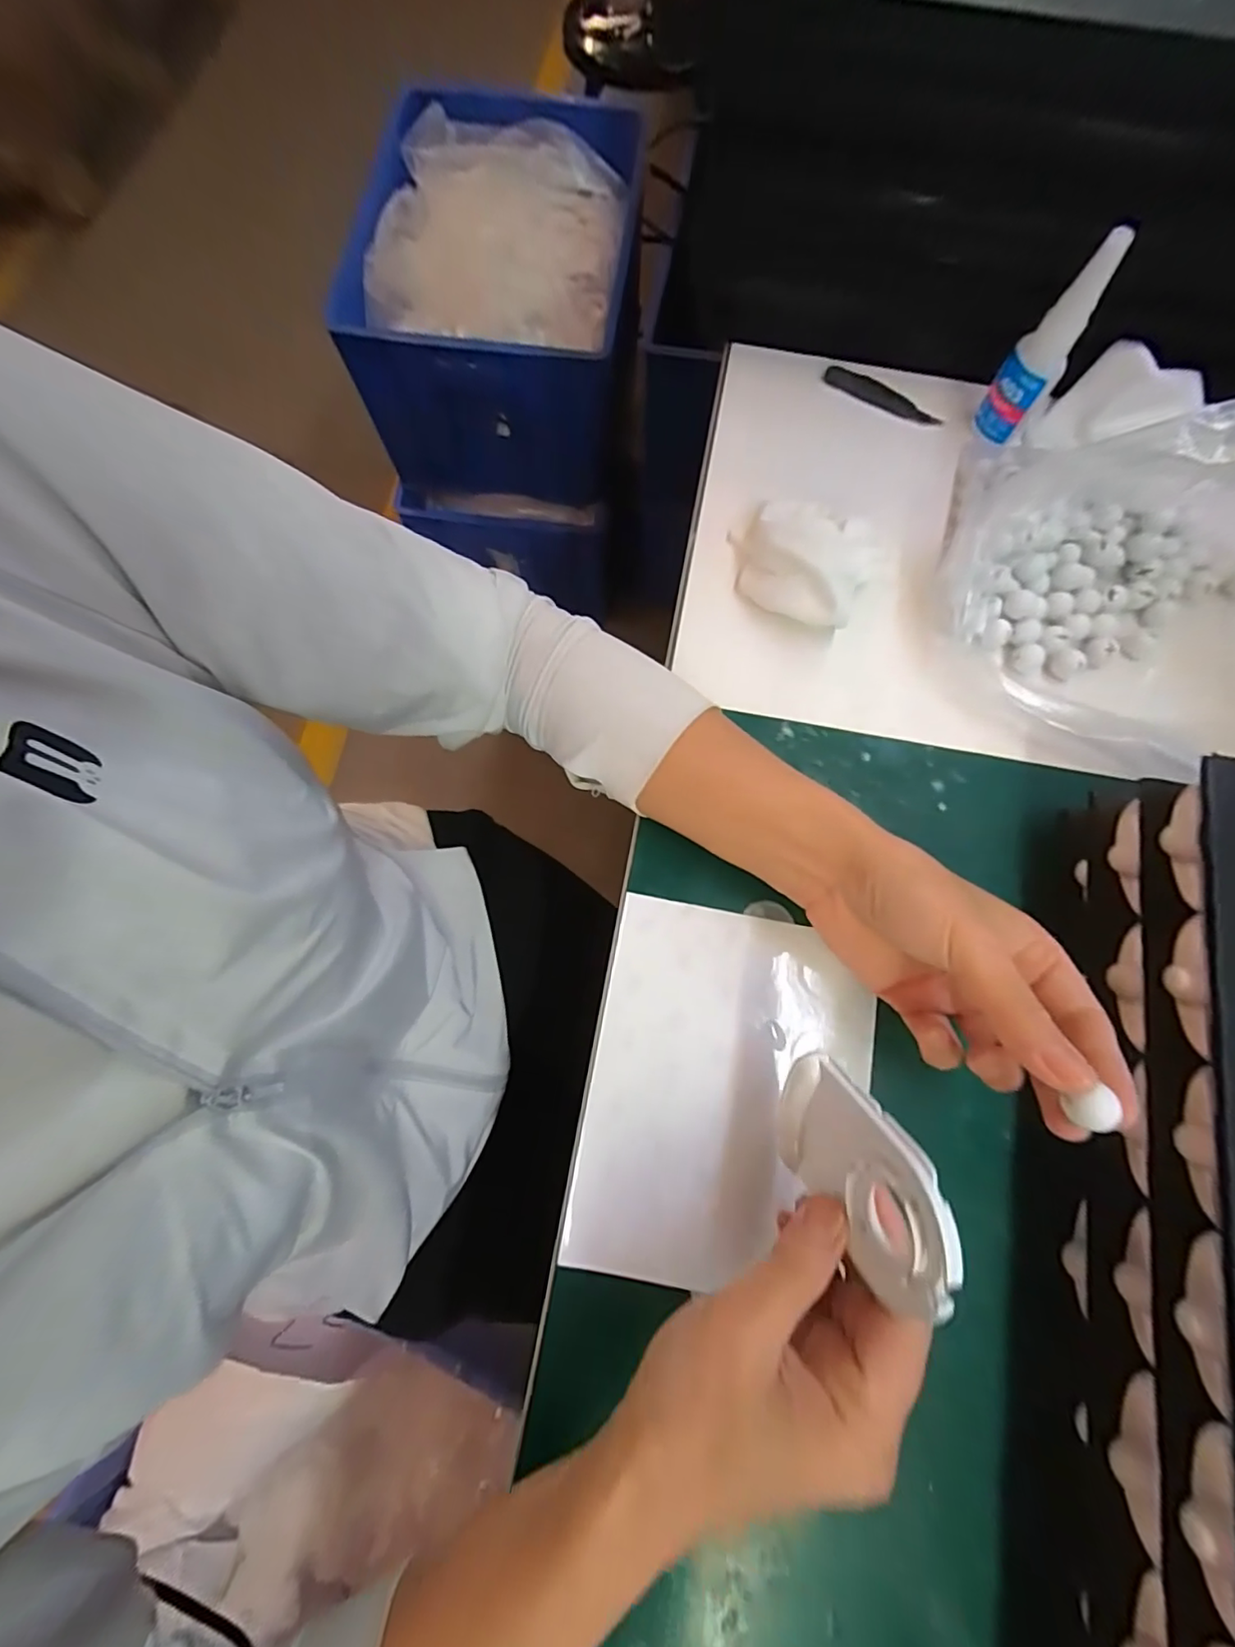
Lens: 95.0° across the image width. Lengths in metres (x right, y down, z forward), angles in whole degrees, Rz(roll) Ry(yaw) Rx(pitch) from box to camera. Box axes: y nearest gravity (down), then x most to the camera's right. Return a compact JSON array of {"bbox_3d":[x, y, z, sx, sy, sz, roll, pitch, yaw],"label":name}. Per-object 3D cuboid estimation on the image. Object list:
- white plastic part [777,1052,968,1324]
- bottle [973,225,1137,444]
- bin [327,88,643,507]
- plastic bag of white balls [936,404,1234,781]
[{"bbox_3d":[0.089,0.128,0.207,0.012,0.081,0.056,6,97,-19],"label":"white plastic part"},{"bbox_3d":[0.252,-0.280,0.333,0.031,0.096,0.023,32,78,8],"label":"bottle"},{"bbox_3d":[-0.180,-0.841,0.940,0.402,0.270,0.483,5,75,1],"label":"bin"},{"bbox_3d":[0.328,-0.130,0.275,0.281,0.142,0.183,23,77,6],"label":"plastic bag of white balls"}]

